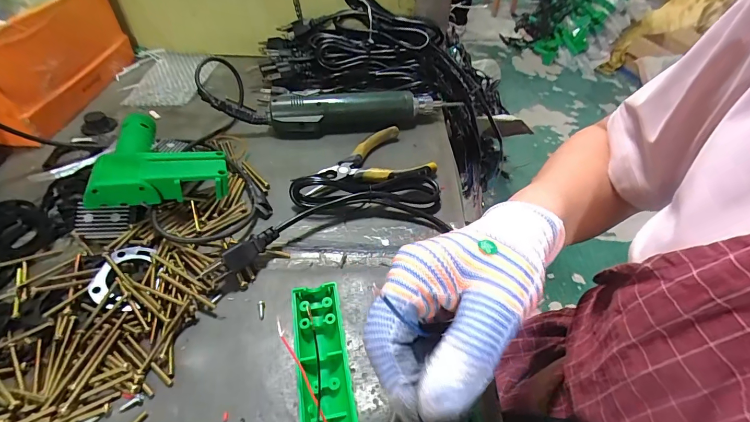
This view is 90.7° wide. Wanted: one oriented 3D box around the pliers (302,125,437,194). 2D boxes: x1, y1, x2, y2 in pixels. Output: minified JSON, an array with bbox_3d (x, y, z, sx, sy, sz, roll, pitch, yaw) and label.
[{"bbox_3d":[-0.010,-0.049,0.418,0.142,0.014,0.086,-23,52,-22],"label":"pliers"}]

